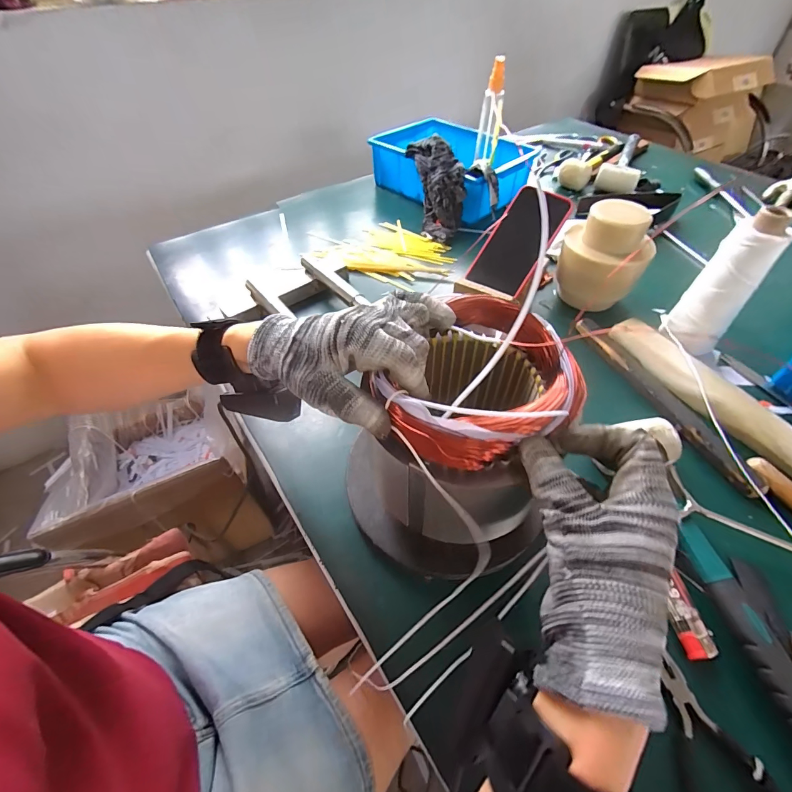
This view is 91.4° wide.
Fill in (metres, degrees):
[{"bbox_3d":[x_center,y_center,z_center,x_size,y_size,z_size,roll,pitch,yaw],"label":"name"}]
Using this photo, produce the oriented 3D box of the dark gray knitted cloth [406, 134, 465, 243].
[{"bbox_3d":[0.077,-0.368,0.687,0.078,0.068,0.192,-13,92,-8],"label":"dark gray knitted cloth"}]

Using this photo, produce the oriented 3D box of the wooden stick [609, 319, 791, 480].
[{"bbox_3d":[0.365,0.023,0.403,0.047,0.026,0.326,-22,53,-17],"label":"wooden stick"}]

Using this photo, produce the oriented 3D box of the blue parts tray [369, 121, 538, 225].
[{"bbox_3d":[0.110,-0.465,0.769,0.227,0.098,0.300,-31,56,-22],"label":"blue parts tray"}]

